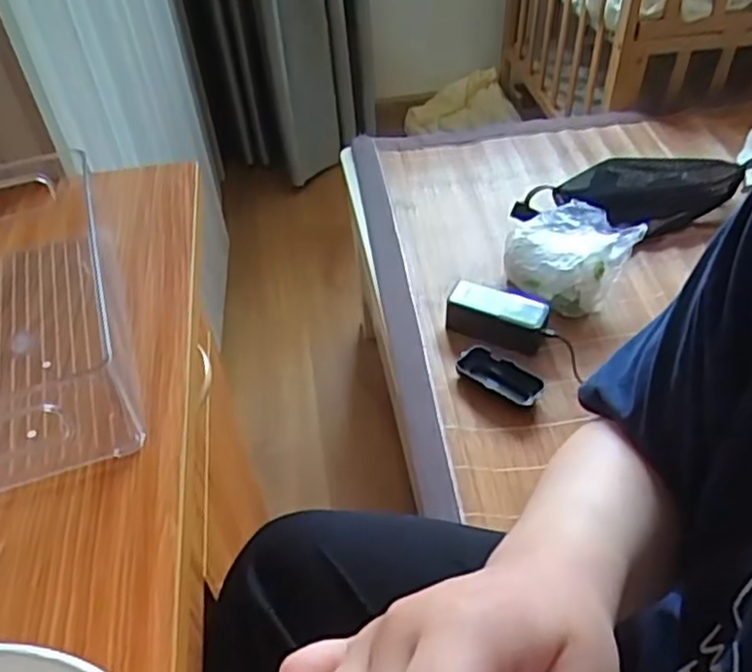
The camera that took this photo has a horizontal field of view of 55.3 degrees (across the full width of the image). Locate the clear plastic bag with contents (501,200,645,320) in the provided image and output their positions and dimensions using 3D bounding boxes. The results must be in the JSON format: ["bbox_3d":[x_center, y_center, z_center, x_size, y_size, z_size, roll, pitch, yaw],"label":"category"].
[{"bbox_3d":[0.270,-0.115,0.987,0.143,0.087,0.145,-20,47,-15],"label":"clear plastic bag with contents"}]

